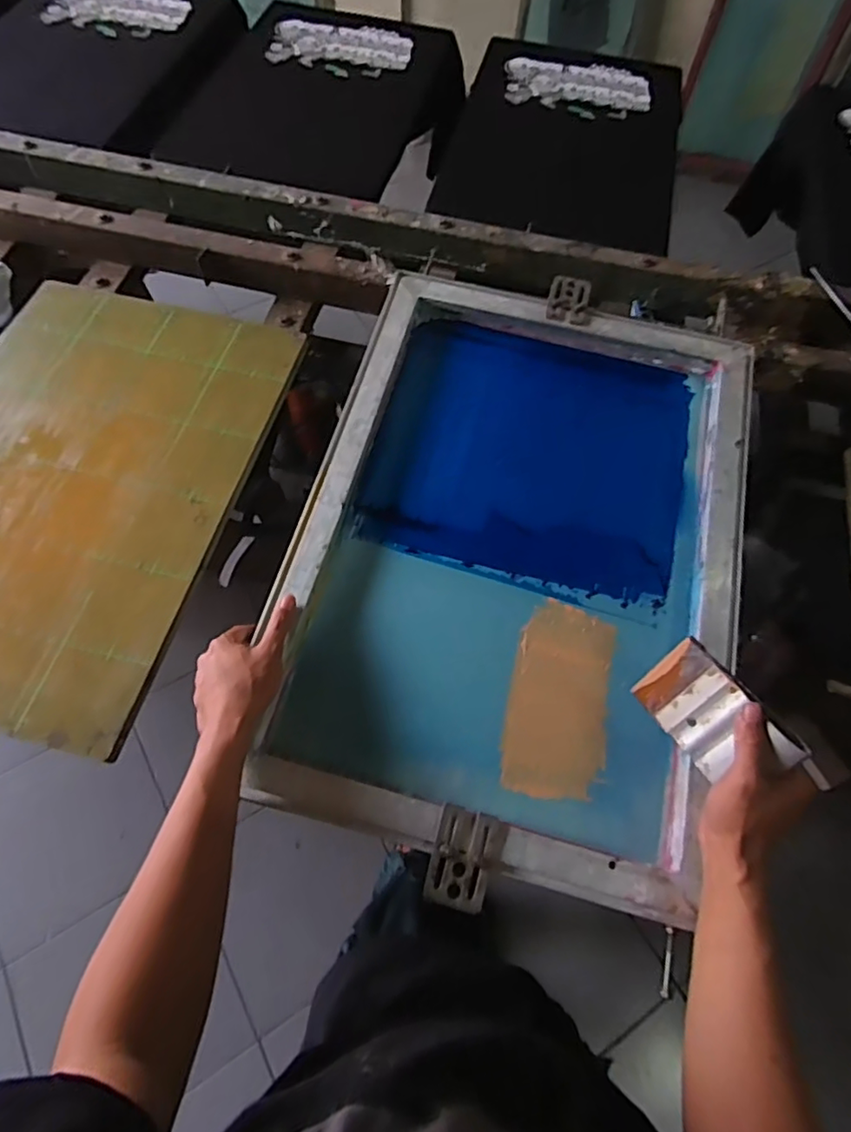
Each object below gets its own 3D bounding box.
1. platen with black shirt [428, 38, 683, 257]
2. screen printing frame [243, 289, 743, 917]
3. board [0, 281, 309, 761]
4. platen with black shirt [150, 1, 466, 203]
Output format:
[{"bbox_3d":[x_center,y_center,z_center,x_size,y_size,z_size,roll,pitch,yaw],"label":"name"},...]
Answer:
[{"bbox_3d":[0.274,-0.824,1.092,0.399,0.037,0.594,12,62,6],"label":"platen with black shirt"},{"bbox_3d":[0.110,-0.033,0.657,0.468,0.047,0.678,13,66,4],"label":"screen printing frame"},{"bbox_3d":[-0.429,-0.114,0.700,0.399,0.019,0.584,11,62,5],"label":"board"},{"bbox_3d":[-0.188,-0.943,1.147,0.492,0.055,0.558,11,62,5],"label":"platen with black shirt"}]

